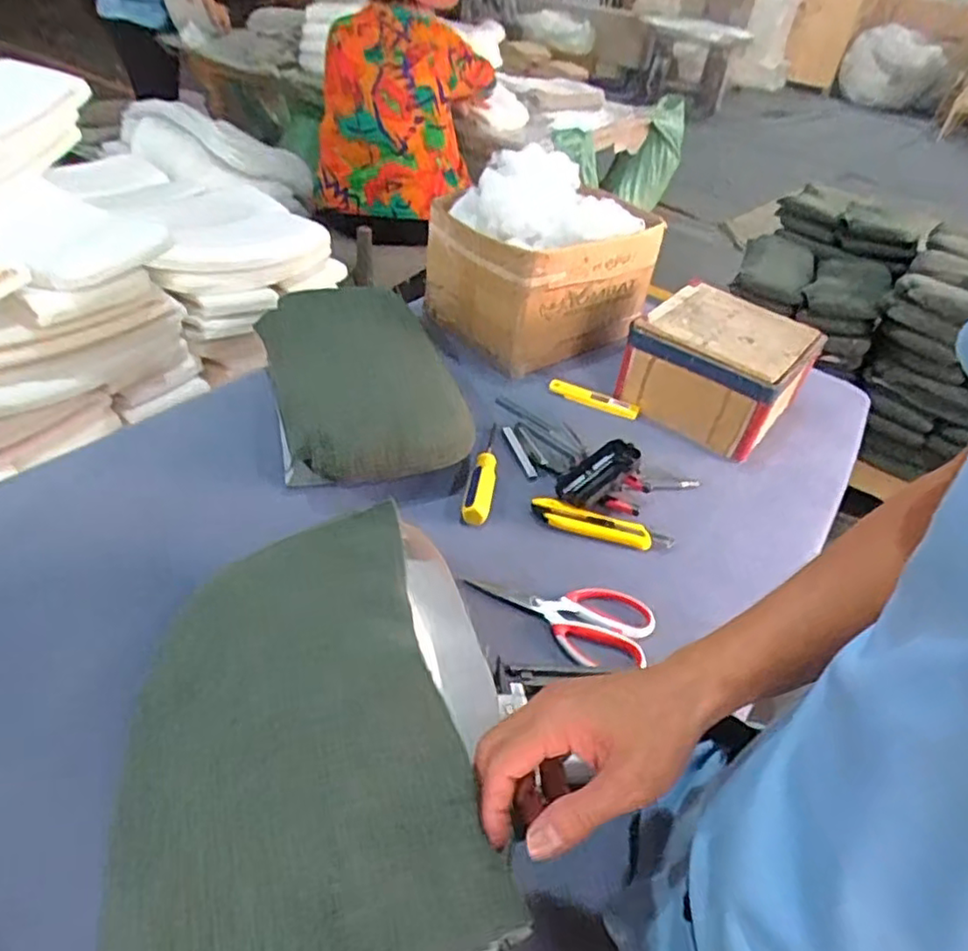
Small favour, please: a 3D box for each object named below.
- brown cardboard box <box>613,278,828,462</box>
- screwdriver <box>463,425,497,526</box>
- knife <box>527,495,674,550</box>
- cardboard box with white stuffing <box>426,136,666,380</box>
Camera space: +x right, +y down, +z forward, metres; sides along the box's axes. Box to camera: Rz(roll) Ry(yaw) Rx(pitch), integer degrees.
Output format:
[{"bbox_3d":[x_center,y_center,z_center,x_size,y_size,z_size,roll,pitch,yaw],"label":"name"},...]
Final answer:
[{"bbox_3d":[0.341,-0.160,0.965,0.208,0.126,0.214,32,44,26],"label":"brown cardboard box"},{"bbox_3d":[0.002,-0.017,0.826,0.031,0.034,0.203,10,39,1],"label":"screwdriver"},{"bbox_3d":[0.135,0.058,0.765,0.162,0.012,0.036,16,40,8],"label":"knife"},{"bbox_3d":[0.087,-0.340,1.059,0.316,0.257,0.227,-20,47,-30],"label":"cardboard box with white stuffing"}]

